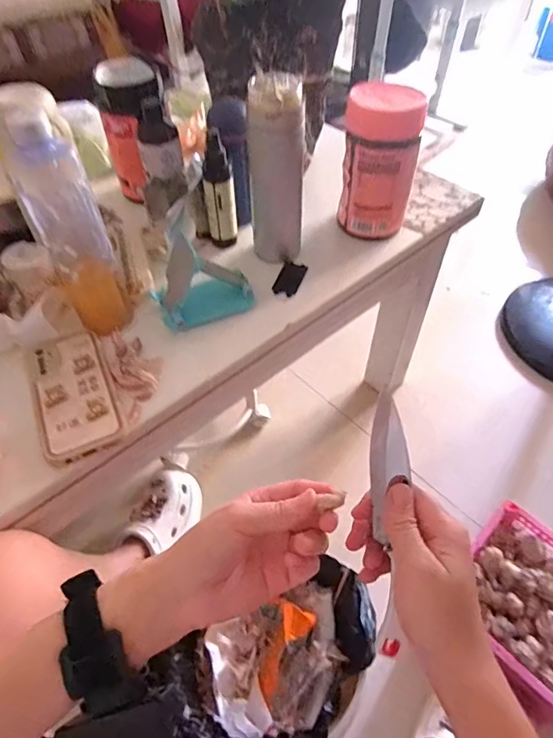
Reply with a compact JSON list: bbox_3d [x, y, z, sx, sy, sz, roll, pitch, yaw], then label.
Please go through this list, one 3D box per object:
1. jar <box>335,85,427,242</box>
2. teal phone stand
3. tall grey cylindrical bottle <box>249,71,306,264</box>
[{"bbox_3d":[0.134,-0.265,0.610,0.094,0.170,0.077,11,51,9],"label":"jar"},{"bbox_3d":[-0.088,-0.107,0.541,0.111,0.085,0.067,-23,54,-18],"label":"teal phone stand"},{"bbox_3d":[0.003,-0.232,0.560,0.061,0.200,0.058,0,51,0],"label":"tall grey cylindrical bottle"}]

